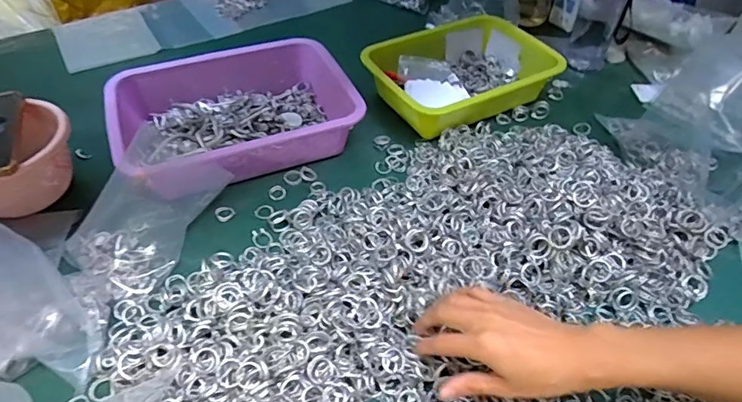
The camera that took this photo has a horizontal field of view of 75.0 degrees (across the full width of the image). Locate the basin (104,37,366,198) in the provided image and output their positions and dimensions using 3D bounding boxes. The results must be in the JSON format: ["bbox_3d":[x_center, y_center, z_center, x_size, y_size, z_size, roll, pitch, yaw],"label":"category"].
[{"bbox_3d":[-0.183,-0.119,0.658,0.302,0.071,0.234,-20,50,-20],"label":"basin"}]

